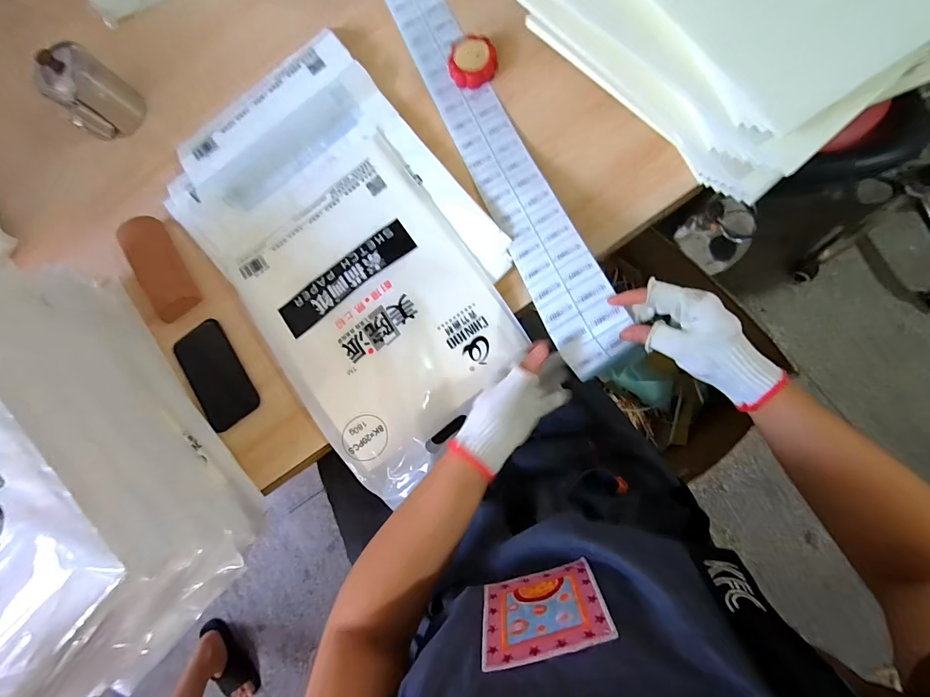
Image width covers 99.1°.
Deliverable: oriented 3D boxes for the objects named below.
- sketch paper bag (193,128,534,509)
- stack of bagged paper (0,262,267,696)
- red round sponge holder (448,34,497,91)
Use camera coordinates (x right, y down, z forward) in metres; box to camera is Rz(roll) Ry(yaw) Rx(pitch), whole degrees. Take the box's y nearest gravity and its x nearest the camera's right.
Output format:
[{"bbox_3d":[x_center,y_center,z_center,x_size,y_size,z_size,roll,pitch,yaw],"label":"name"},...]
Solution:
[{"bbox_3d":[-0.128,-0.067,0.523,0.283,0.023,0.445,-36,80,2],"label":"sketch paper bag"},{"bbox_3d":[-0.502,0.150,0.456,0.310,0.224,0.474,-42,79,2],"label":"stack of bagged paper"},{"bbox_3d":[0.011,-0.396,0.548,0.065,0.022,0.061,-1,83,8],"label":"red round sponge holder"}]

